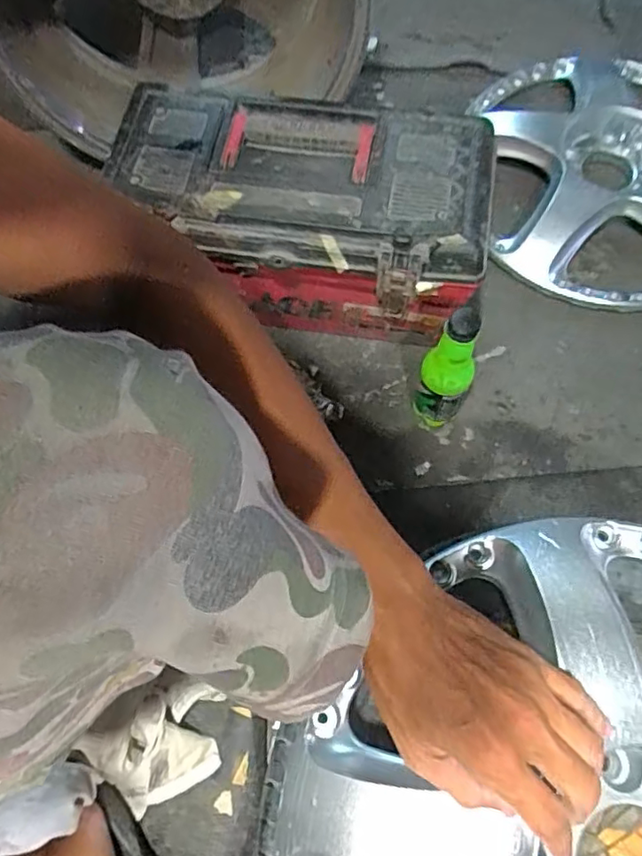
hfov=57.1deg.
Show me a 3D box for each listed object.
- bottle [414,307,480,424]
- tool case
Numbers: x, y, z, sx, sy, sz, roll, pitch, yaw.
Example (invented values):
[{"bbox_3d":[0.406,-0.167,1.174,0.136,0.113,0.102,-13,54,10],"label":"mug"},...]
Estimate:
[{"bbox_3d":[0.134,-0.058,0.629,0.053,0.211,0.047,21,71,10],"label":"bottle"},{"bbox_3d":[-0.019,-0.239,0.708,0.405,0.209,0.201,12,70,7],"label":"tool case"}]

